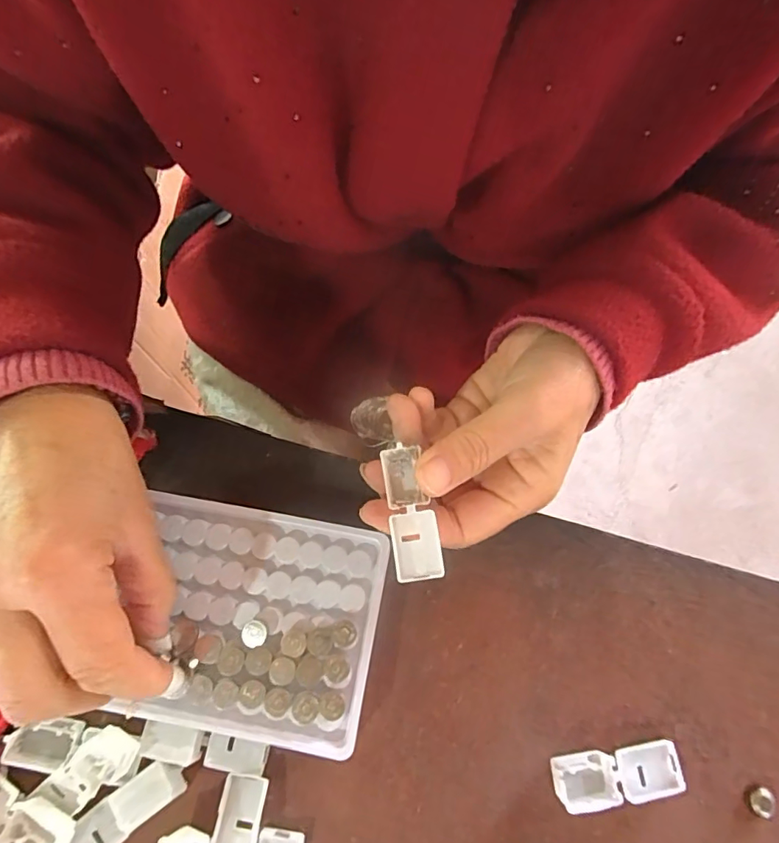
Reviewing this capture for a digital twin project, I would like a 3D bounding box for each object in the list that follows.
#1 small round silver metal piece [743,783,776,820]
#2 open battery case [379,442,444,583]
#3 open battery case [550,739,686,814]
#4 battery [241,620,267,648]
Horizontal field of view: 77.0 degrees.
[{"bbox_3d":[0.166,0.170,0.219,0.012,0.005,0.012,0,69,-1],"label":"small round silver metal piece"},{"bbox_3d":[0.008,0.039,0.210,0.019,0.011,0.056,-9,70,-7],"label":"open battery case"},{"bbox_3d":[0.102,0.158,0.219,0.057,0.011,0.021,-5,69,-3],"label":"open battery case"},{"bbox_3d":[-0.061,0.095,0.220,0.011,0.004,0.011,-32,73,-13],"label":"battery"}]

